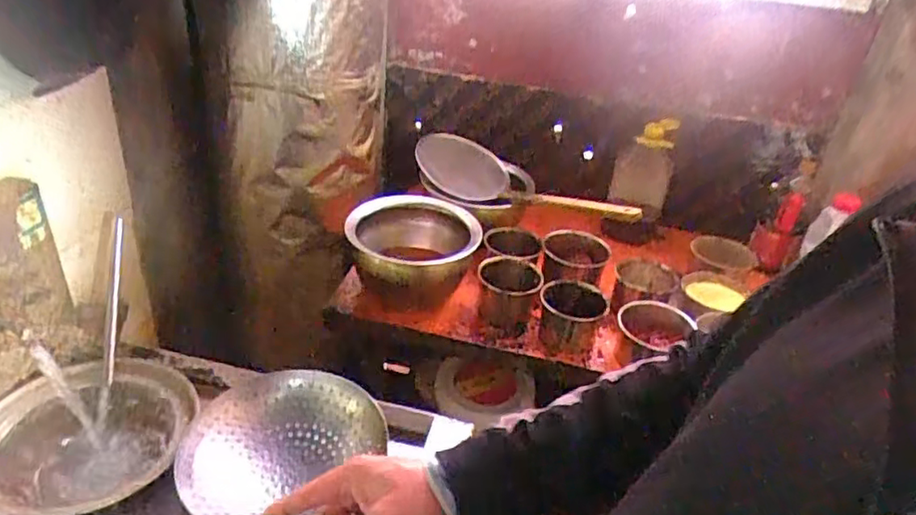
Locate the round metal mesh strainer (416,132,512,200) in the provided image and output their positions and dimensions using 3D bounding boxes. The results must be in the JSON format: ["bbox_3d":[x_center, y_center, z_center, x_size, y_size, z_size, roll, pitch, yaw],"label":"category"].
[{"bbox_3d":[0.011,-0.225,1.565,0.244,0.045,0.197,20,58,-17],"label":"round metal mesh strainer"}]

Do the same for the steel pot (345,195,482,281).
[{"bbox_3d":[-0.100,-0.007,1.379,0.286,0.152,0.246,1,32,-9],"label":"steel pot"}]

